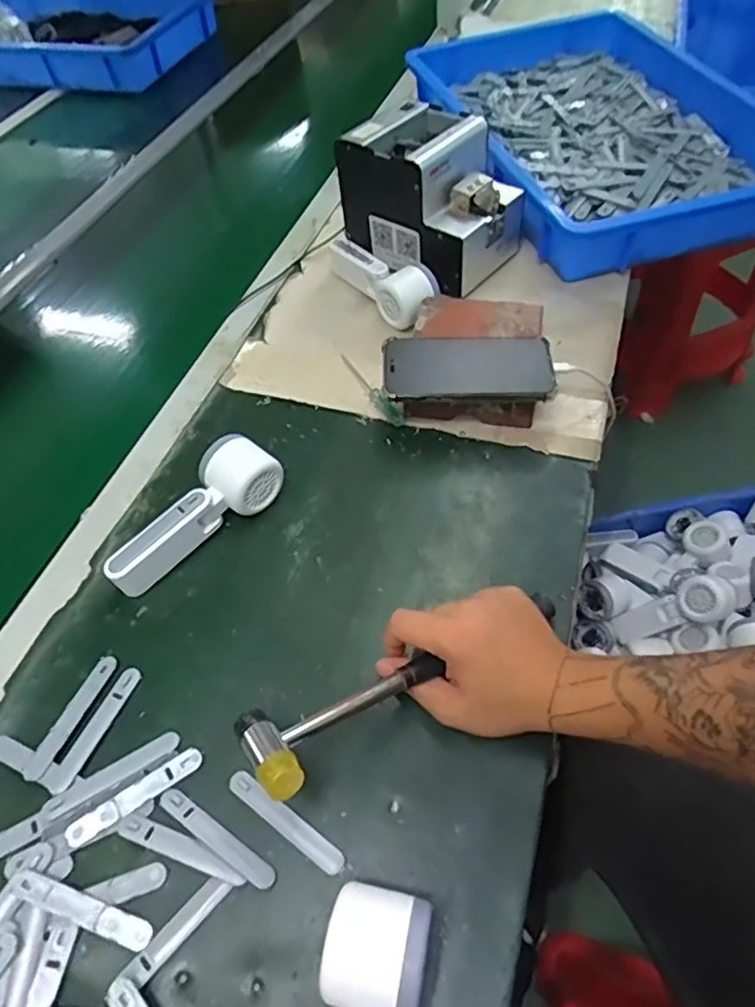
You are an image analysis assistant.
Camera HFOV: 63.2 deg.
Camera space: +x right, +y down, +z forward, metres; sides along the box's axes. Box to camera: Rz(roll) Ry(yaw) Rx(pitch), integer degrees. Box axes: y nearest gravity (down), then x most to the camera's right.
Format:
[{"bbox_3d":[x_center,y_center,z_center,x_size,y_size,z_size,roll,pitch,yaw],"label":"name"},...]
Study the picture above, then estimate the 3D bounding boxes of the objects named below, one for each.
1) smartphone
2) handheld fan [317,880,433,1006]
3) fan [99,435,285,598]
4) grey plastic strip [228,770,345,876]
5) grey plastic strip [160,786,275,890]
[{"bbox_3d":[0.086,-0.132,0.590,0.159,0.015,0.079,0,70,3],"label":"smartphone"},{"bbox_3d":[-0.013,0.297,0.318,0.053,0.052,0.166,9,55,12],"label":"handheld fan"},{"bbox_3d":[-0.164,0.007,0.540,0.165,0.048,0.059,-37,59,-20],"label":"fan"},{"bbox_3d":[-0.062,0.214,0.414,0.094,0.005,0.016,28,61,23],"label":"grey plastic strip"},{"bbox_3d":[-0.107,0.222,0.409,0.094,0.004,0.015,28,56,20],"label":"grey plastic strip"}]

